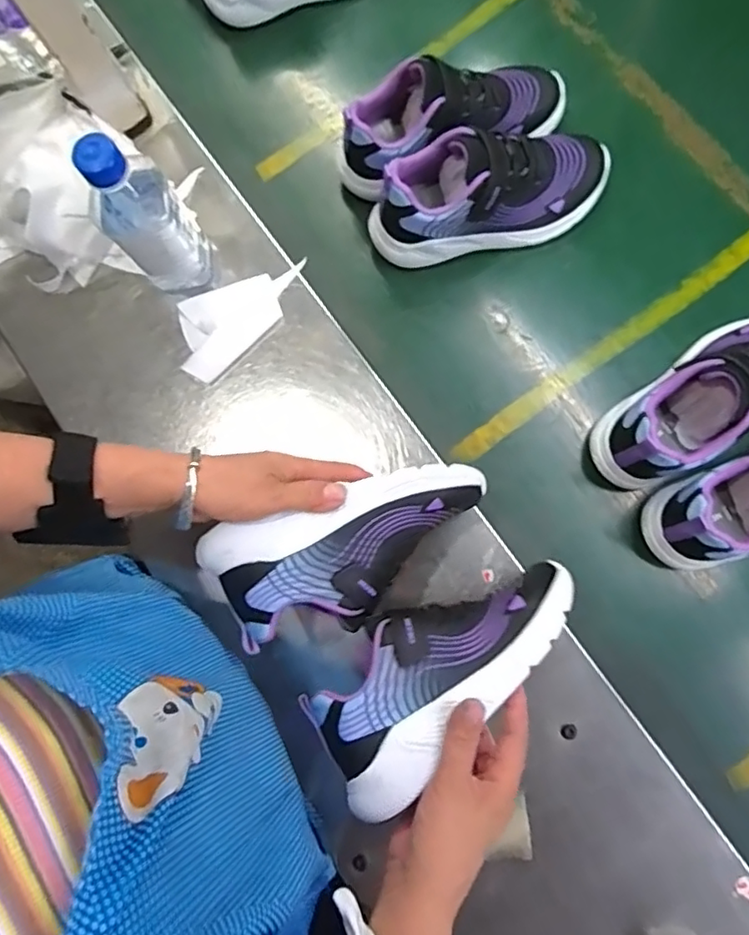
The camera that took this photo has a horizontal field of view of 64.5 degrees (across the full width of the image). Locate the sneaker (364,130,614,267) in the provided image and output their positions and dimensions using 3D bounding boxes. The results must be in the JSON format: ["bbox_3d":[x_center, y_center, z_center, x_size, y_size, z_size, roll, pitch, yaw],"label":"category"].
[{"bbox_3d":[0.104,-0.247,0.532,0.210,0.093,0.071,-12,82,4],"label":"sneaker"}]

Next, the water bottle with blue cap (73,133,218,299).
[{"bbox_3d":[-0.185,-0.207,0.483,0.068,0.158,0.059,3,83,6],"label":"water bottle with blue cap"}]

